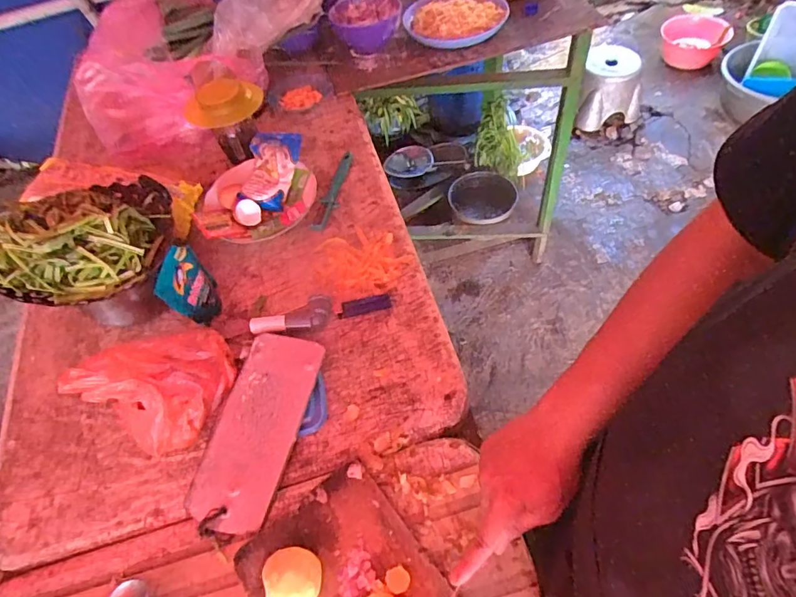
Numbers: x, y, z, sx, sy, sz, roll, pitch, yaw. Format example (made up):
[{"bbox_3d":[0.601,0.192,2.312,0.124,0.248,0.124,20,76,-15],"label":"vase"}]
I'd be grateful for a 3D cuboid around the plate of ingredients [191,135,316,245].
[{"bbox_3d":[-0.225,-0.165,0.764,0.194,0.064,0.180,-4,56,6],"label":"plate of ingredients"}]

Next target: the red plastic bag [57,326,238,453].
[{"bbox_3d":[-0.279,0.086,0.574,0.117,0.118,0.156,25,64,23],"label":"red plastic bag"}]

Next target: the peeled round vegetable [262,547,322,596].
[{"bbox_3d":[-0.101,0.275,0.471,0.052,0.037,0.053,-4,55,5],"label":"peeled round vegetable"}]

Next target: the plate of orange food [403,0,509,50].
[{"bbox_3d":[0.125,-0.602,1.022,0.228,0.035,0.175,-25,55,-9],"label":"plate of orange food"}]

